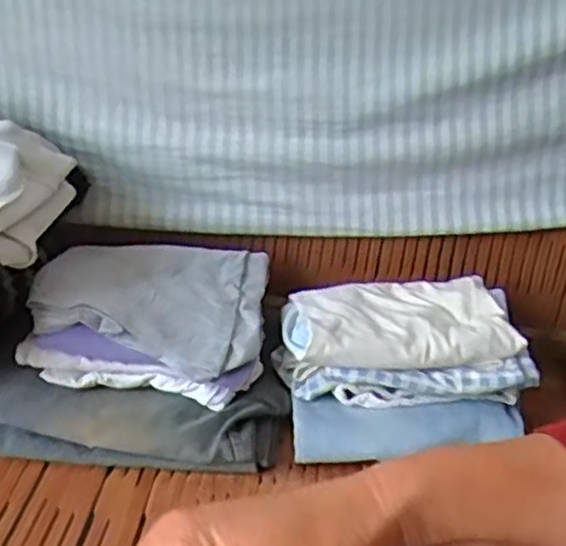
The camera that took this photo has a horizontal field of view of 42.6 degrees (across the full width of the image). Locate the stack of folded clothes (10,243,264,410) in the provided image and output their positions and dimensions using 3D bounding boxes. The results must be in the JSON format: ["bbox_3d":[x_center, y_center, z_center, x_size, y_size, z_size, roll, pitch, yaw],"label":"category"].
[{"bbox_3d":[-0.135,0.039,0.769,0.234,0.079,0.185,8,29,1],"label":"stack of folded clothes"}]

